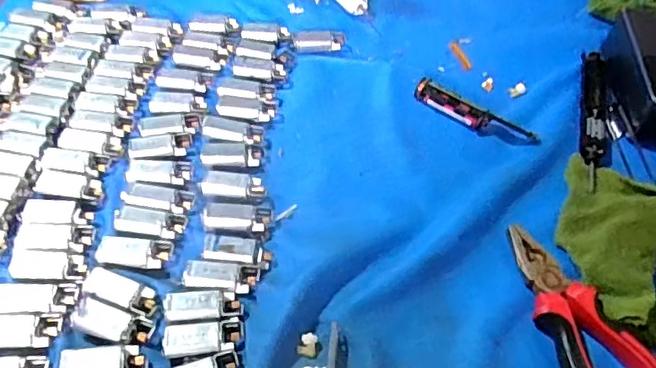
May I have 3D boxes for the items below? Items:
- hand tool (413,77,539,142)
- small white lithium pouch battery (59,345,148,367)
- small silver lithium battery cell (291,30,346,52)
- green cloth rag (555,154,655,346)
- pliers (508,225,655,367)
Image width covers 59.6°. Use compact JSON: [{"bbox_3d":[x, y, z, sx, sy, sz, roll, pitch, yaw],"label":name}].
[{"bbox_3d":[0.122,-0.059,0.482,0.108,0.018,0.016,31,55,18],"label":"hand tool"},{"bbox_3d":[-0.130,0.103,0.331,0.046,0.005,0.019,-3,52,-9],"label":"small white lithium pouch battery"},{"bbox_3d":[-0.008,-0.132,0.533,0.048,0.014,0.018,-3,52,-8],"label":"small silver lithium battery cell"},{"bbox_3d":[0.212,0.038,0.412,0.080,0.019,0.143,16,52,7],"label":"green cloth rag"},{"bbox_3d":[0.162,0.096,0.362,0.052,0.015,0.159,-19,56,-20],"label":"pliers"}]

